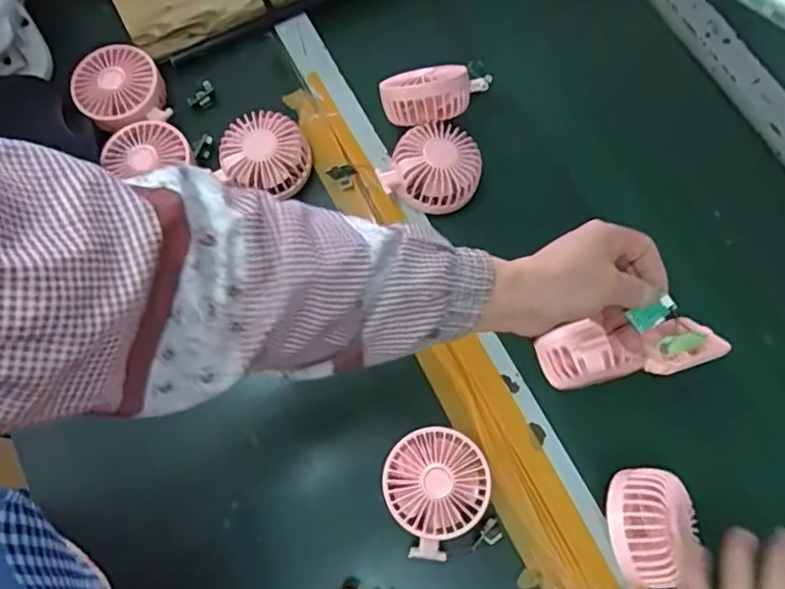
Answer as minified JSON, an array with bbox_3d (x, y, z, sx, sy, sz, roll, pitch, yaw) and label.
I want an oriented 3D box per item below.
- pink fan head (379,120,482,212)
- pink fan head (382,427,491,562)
[{"bbox_3d":[0.041,-0.127,0.610,0.086,0.036,0.086,-1,71,2],"label":"pink fan head"},{"bbox_3d":[0.038,0.162,0.522,0.086,0.031,0.091,-26,72,-7],"label":"pink fan head"}]

